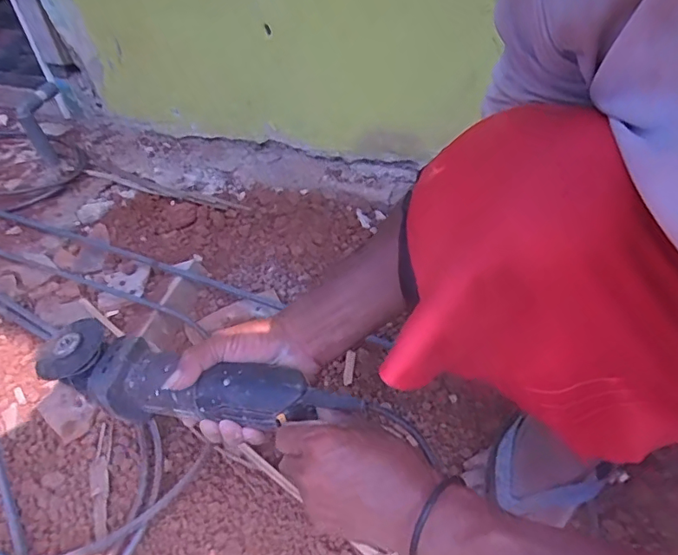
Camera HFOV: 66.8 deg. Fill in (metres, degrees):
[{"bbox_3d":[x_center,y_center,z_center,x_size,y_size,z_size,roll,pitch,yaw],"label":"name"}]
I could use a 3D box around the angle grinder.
[{"bbox_3d":[-0.131,0.093,0.456,0.301,0.063,0.059,4,43,19],"label":"angle grinder"}]

